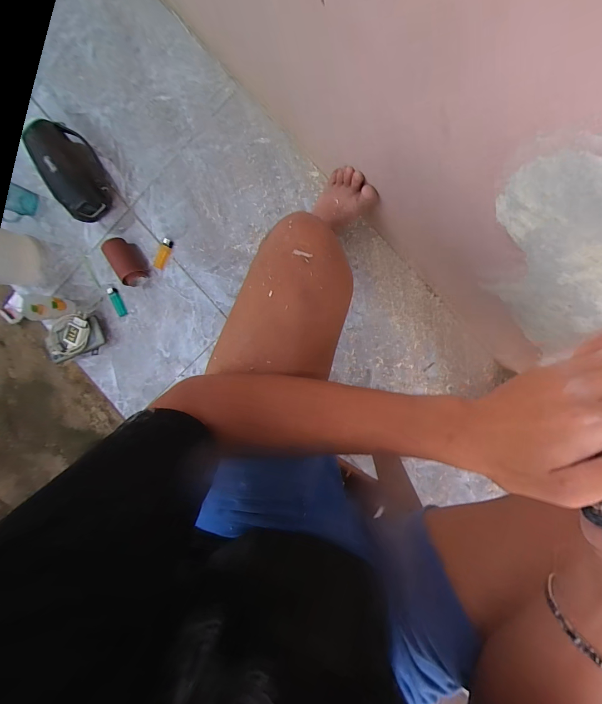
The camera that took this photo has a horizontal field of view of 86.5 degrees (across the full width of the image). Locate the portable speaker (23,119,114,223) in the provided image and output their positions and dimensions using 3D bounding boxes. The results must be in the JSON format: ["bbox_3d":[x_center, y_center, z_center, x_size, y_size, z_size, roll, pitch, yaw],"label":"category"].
[{"bbox_3d":[-0.568,-0.448,0.785,0.112,0.112,0.218,-28,89,8],"label":"portable speaker"}]

